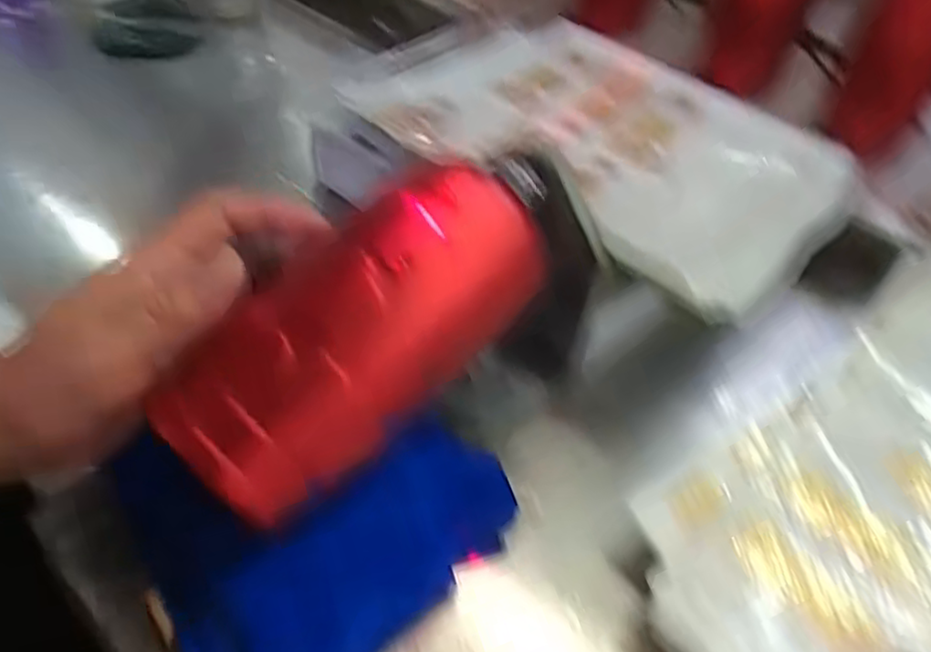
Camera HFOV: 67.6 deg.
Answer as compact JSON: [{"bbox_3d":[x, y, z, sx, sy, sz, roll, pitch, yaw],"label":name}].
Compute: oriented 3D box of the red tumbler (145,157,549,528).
[{"bbox_3d":[-0.031,-0.012,0.283,0.073,0.057,0.193,39,69,24],"label":"red tumbler"}]

